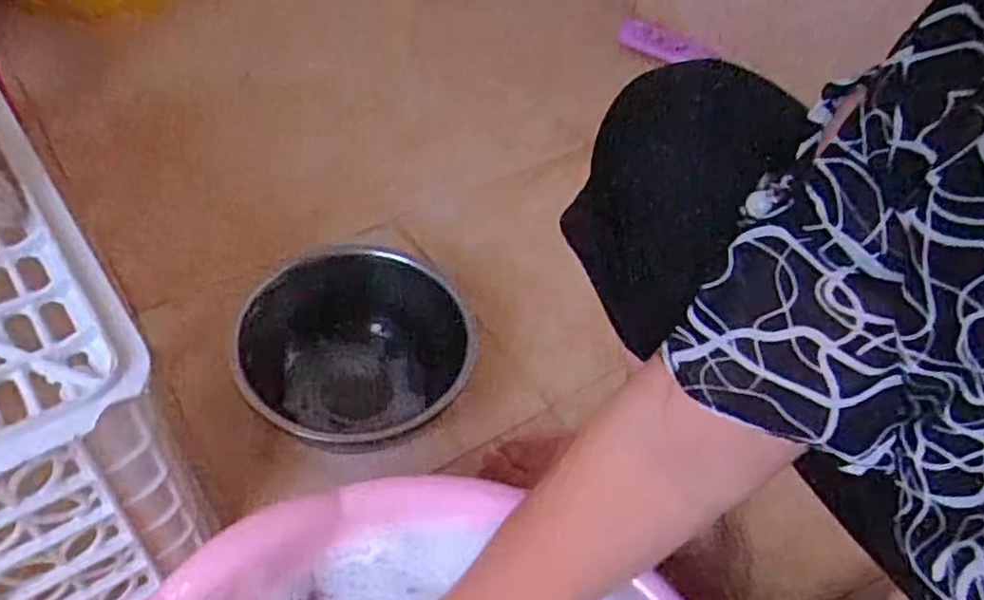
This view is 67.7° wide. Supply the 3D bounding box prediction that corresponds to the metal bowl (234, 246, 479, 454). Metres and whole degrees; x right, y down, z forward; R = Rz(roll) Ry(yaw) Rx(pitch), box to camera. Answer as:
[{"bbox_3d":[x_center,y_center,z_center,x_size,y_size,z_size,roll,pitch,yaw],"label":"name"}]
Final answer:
[{"bbox_3d":[-0.119,0.055,0.661,0.185,0.094,0.201,5,51,-6],"label":"metal bowl"}]

